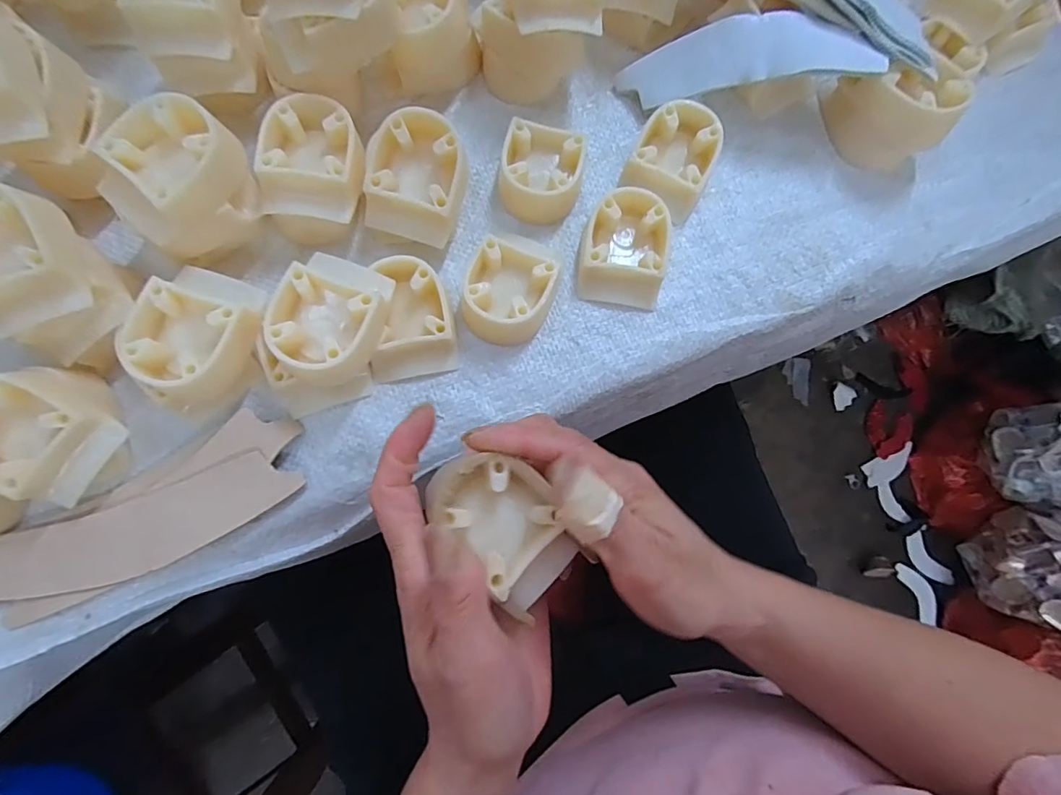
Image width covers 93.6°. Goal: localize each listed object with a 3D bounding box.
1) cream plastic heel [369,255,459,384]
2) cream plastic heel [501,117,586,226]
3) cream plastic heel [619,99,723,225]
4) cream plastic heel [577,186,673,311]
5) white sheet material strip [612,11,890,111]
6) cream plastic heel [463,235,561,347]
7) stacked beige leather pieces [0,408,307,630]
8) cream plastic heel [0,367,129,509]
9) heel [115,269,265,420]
[{"bbox_3d":[-0.065,-0.042,0.264,0.045,0.024,0.057,-11,81,-5],"label":"cream plastic heel"},{"bbox_3d":[0.006,-0.128,0.285,0.045,0.021,0.048,12,80,-1],"label":"cream plastic heel"},{"bbox_3d":[0.082,-0.138,0.287,0.045,0.025,0.054,26,80,1],"label":"cream plastic heel"},{"bbox_3d":[0.053,-0.082,0.276,0.048,0.025,0.056,13,80,-1],"label":"cream plastic heel"},{"bbox_3d":[0.120,-0.192,0.281,0.137,0.018,0.034,2,77,17],"label":"white sheet material strip"},{"bbox_3d":[-0.011,-0.062,0.271,0.045,0.023,0.062,16,80,0],"label":"cream plastic heel"},{"bbox_3d":[-0.190,0.061,0.242,0.162,0.011,0.047,-29,80,-7],"label":"stacked beige leather pieces"},{"bbox_3d":[-0.226,0.015,0.232,0.055,0.044,0.051,1,80,-3],"label":"cream plastic heel"},{"bbox_3d":[-0.162,-0.027,0.246,0.050,0.039,0.070,23,80,2],"label":"heel"}]

